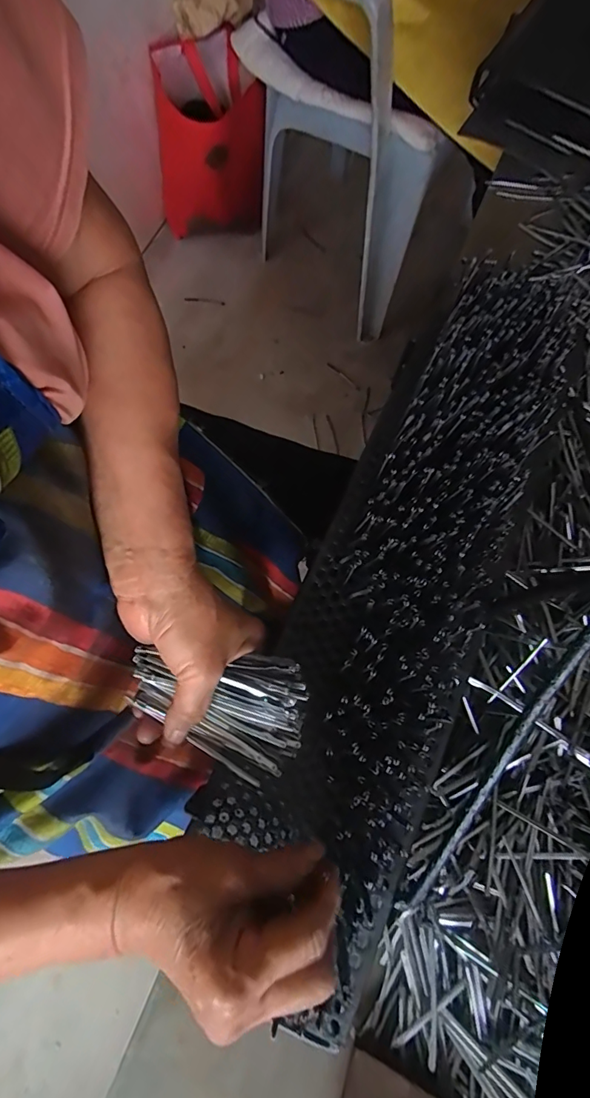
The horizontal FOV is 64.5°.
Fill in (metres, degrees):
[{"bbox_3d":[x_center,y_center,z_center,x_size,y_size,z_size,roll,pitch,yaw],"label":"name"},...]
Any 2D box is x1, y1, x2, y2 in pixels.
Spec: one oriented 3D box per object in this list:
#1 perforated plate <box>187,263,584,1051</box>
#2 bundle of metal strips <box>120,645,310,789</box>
[{"bbox_3d":[0.077,0.018,0.356,0.137,0.044,0.553,19,80,18],"label":"perforated plate"},{"bbox_3d":[-0.049,0.095,0.309,0.117,0.028,0.074,31,75,8],"label":"bundle of metal strips"}]

